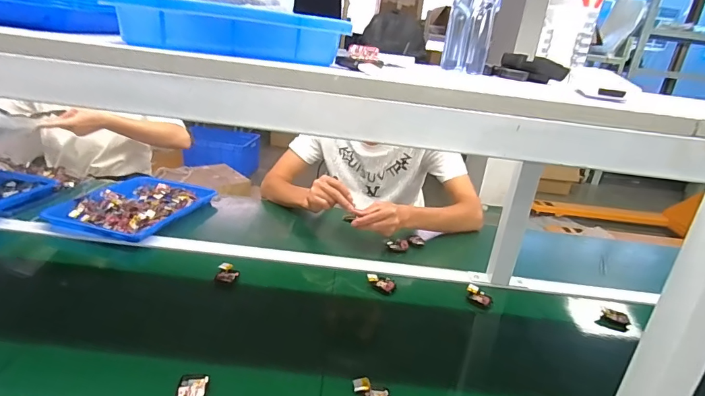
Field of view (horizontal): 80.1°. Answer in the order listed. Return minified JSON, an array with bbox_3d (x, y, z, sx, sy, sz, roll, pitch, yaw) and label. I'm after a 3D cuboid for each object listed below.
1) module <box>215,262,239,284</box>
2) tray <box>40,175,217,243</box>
[{"bbox_3d":[-0.235,0.142,0.793,0.039,0.017,0.046,3,22,-10],"label":"module"},{"bbox_3d":[-0.516,0.011,1.020,0.258,0.033,0.318,10,22,8],"label":"tray"}]

